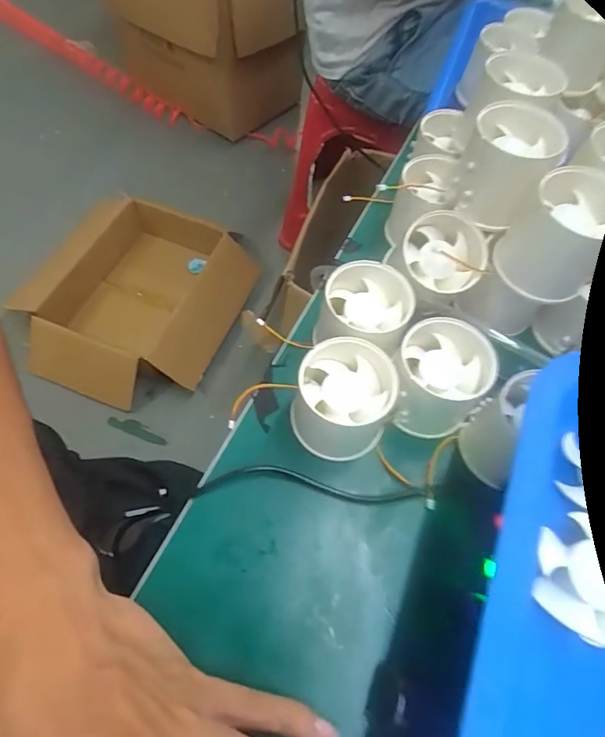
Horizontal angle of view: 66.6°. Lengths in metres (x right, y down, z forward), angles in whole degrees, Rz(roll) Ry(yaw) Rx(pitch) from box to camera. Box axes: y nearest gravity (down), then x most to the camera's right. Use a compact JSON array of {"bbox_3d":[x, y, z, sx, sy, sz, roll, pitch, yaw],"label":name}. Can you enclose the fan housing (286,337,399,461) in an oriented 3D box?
[{"bbox_3d":[0.022,0.019,0.260,0.053,0.049,0.051,13,62,3],"label":"fan housing"}]

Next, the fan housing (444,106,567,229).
[{"bbox_3d":[0.120,-0.119,0.283,0.047,0.059,0.051,26,63,10],"label":"fan housing"}]

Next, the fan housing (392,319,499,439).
[{"bbox_3d":[0.079,0.007,0.268,0.052,0.046,0.053,2,62,-3],"label":"fan housing"}]

